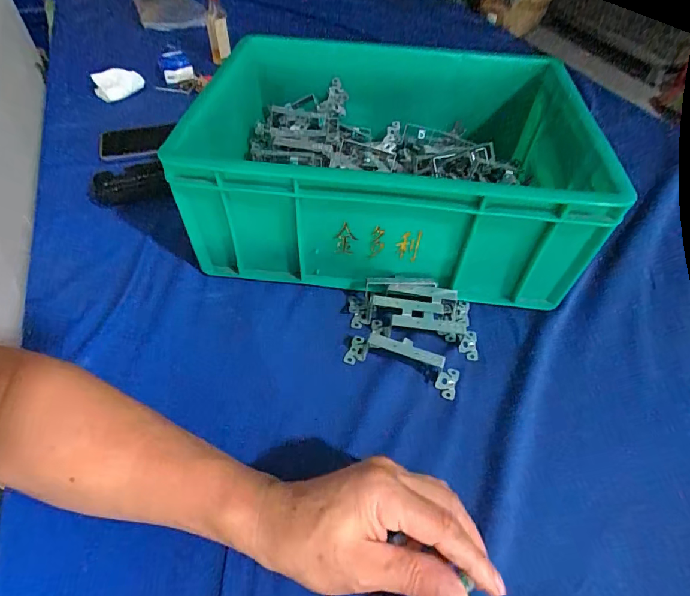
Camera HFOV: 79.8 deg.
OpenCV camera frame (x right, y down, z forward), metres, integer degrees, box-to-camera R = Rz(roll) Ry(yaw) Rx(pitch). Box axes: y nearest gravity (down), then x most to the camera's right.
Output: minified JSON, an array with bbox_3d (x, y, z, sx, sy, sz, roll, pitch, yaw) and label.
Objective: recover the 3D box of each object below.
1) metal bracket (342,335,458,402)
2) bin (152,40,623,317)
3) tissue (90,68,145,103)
[{"bbox_3d":[0.054,0.055,0.381,0.105,0.031,0.030,16,51,14],"label":"metal bracket"},{"bbox_3d":[0.057,-0.162,0.493,0.400,0.163,0.313,3,49,3],"label":"bin"},{"bbox_3d":[-0.371,-0.349,0.669,0.076,0.041,0.042,8,50,4],"label":"tissue"}]

